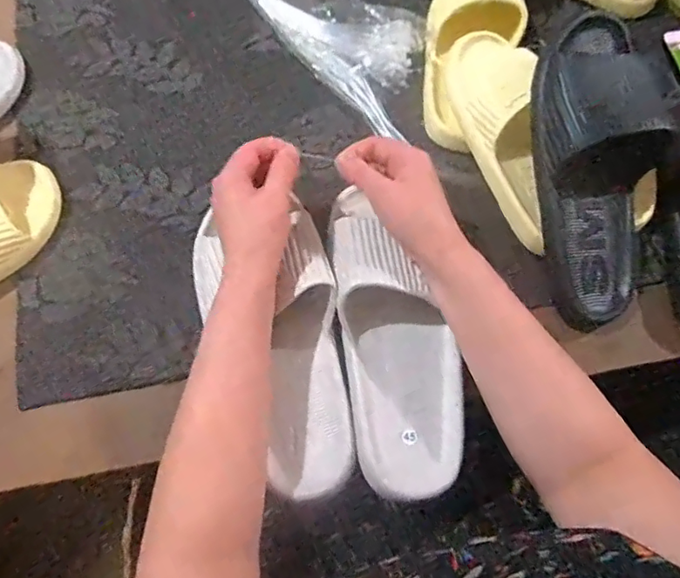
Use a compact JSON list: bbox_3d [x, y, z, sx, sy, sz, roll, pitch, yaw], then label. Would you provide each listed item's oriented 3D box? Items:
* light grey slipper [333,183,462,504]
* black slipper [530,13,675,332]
[{"bbox_3d":[0.046,0.034,0.480,0.100,0.068,0.266,-12,78,-7],"label":"light grey slipper"},{"bbox_3d":[0.239,-0.104,0.514,0.126,0.065,0.266,-3,97,-3],"label":"black slipper"}]

